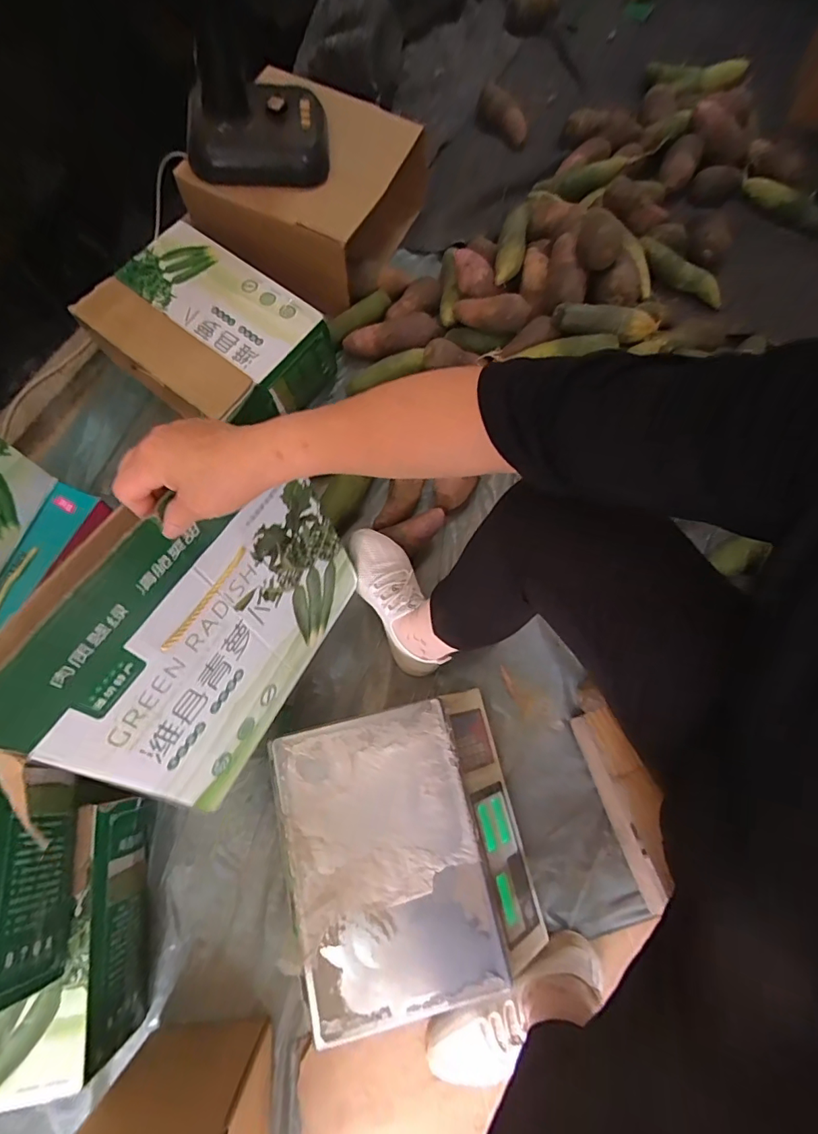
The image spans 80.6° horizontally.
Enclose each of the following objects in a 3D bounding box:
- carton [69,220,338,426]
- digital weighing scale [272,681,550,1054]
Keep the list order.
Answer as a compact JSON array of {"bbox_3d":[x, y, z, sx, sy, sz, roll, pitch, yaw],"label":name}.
[{"bbox_3d":[-0.351,-0.409,0.857,0.369,0.127,0.257,37,74,10],"label":"carton"},{"bbox_3d":[0.002,0.360,0.640,0.294,0.107,0.321,-12,72,-6],"label":"digital weighing scale"}]

